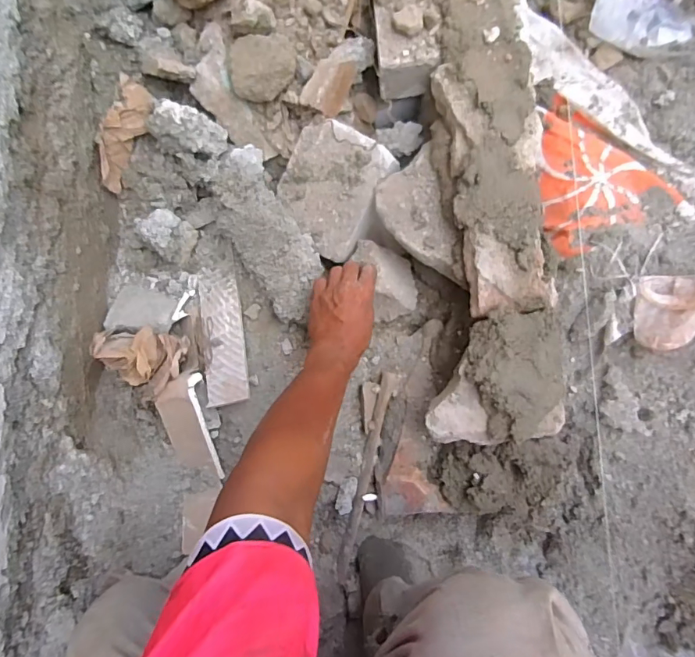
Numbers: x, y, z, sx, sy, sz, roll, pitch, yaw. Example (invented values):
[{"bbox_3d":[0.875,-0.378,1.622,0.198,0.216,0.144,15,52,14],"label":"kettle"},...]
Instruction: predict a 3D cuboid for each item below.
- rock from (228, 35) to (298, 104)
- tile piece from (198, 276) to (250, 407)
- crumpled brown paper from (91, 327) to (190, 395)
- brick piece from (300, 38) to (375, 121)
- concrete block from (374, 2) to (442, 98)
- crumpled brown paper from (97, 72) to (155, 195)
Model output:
[{"bbox_3d":[-0.112,-0.350,0.599,0.085,0.035,0.078,-10,84,1],"label":"rock"},{"bbox_3d":[-0.170,0.012,0.622,0.062,0.008,0.183,-12,70,11],"label":"tile piece"},{"bbox_3d":[-0.255,0.040,0.570,0.072,0.106,0.082,2,85,2],"label":"crumpled brown paper"},{"bbox_3d":[-0.012,-0.347,0.613,0.051,0.039,0.122,36,87,5],"label":"brick piece"},{"bbox_3d":[0.078,-0.371,0.612,0.075,0.073,0.094,-5,84,2],"label":"concrete block"},{"bbox_3d":[-0.302,-0.257,0.608,0.051,0.043,0.147,24,100,4],"label":"crumpled brown paper"}]

